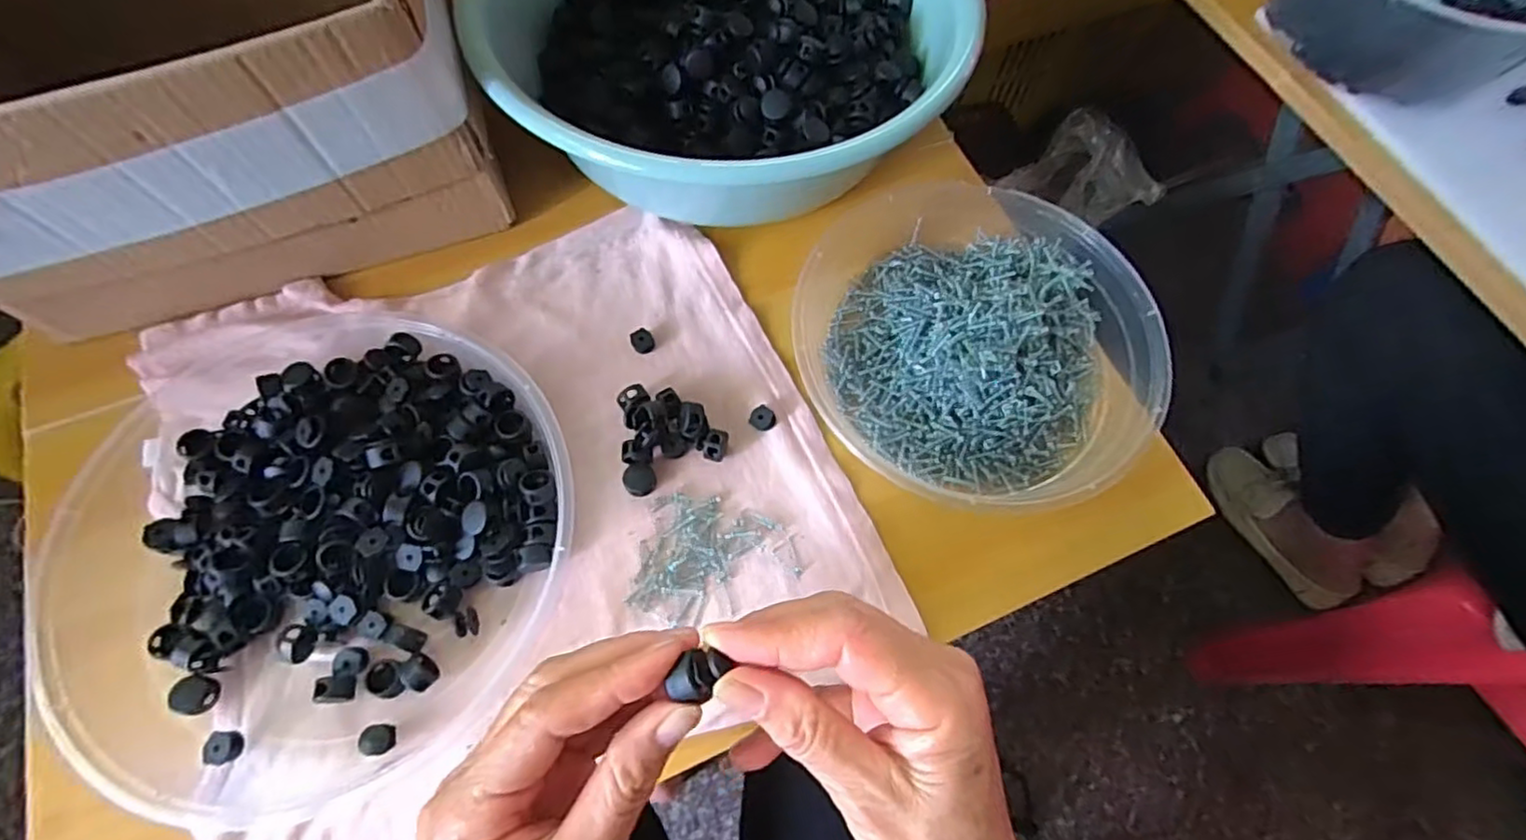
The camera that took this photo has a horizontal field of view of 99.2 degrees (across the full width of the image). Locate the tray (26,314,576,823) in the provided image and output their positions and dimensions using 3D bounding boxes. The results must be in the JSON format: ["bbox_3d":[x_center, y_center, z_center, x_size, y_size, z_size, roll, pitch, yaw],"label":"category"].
[{"bbox_3d":[-0.225,0.049,0.321,0.246,0.032,0.224,1,67,-3],"label":"tray"}]

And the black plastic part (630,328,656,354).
[{"bbox_3d":[-0.070,-0.046,0.383,0.013,0.009,0.011,-22,70,-12],"label":"black plastic part"}]

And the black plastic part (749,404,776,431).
[{"bbox_3d":[0.000,-0.001,0.367,0.014,0.008,0.013,-41,75,-18],"label":"black plastic part"}]

